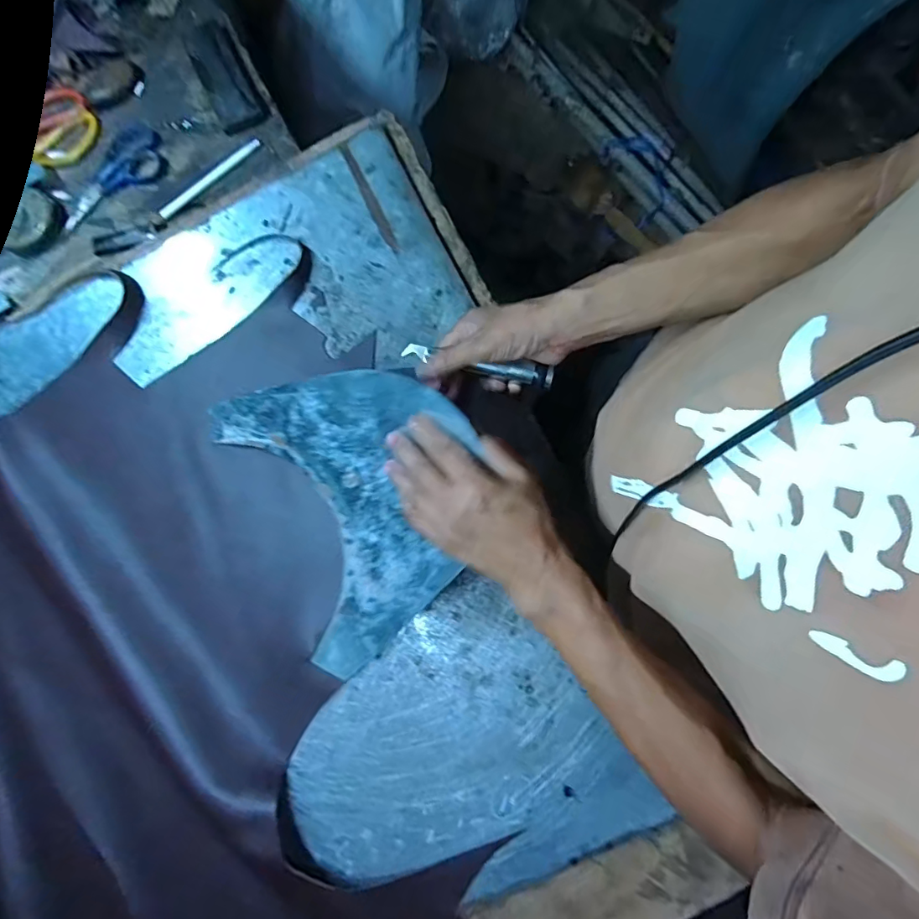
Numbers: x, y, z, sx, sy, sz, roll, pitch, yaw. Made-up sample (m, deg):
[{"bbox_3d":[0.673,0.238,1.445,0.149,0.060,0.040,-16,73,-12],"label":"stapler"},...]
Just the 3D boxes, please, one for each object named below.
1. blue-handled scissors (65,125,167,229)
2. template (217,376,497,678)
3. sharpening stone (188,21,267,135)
[{"bbox_3d":[-0.412,-0.333,0.608,0.057,0.027,0.149,43,84,7],"label":"blue-handled scissors"},{"bbox_3d":[-0.091,0.032,0.458,0.263,0.028,0.283,6,106,23],"label":"template"},{"bbox_3d":[-0.283,-0.457,0.614,0.055,0.014,0.143,-28,82,-3],"label":"sharpening stone"}]

